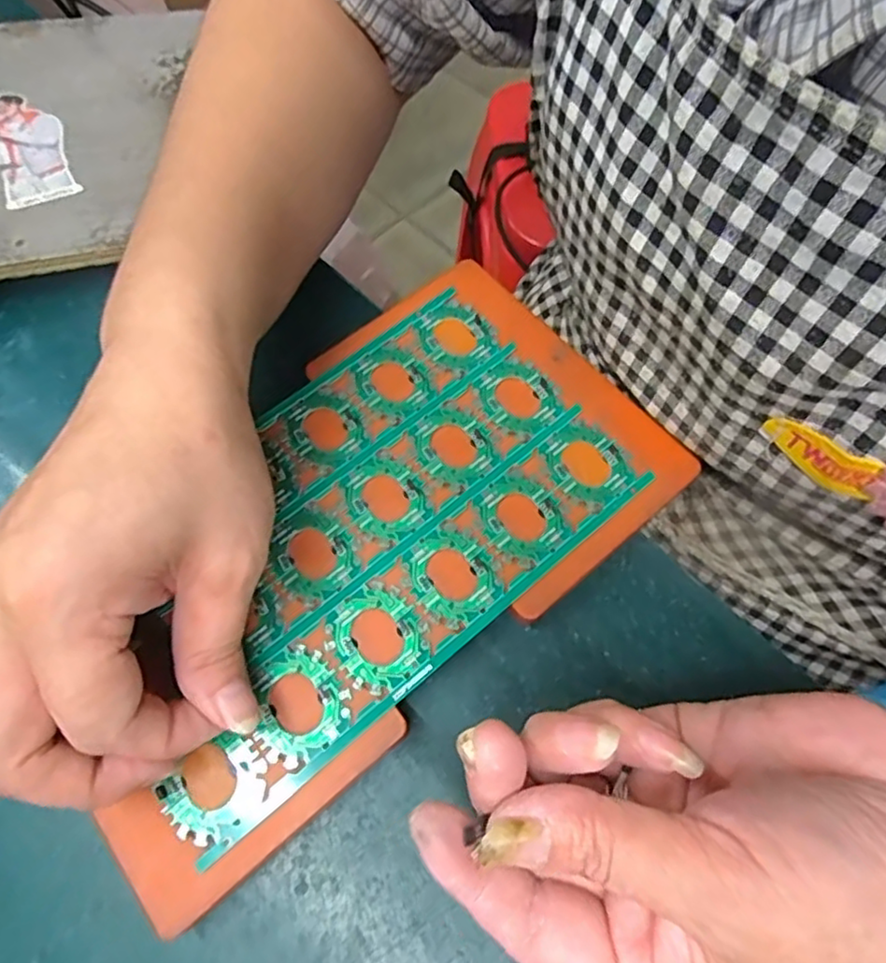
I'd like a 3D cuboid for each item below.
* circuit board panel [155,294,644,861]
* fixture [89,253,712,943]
[{"bbox_3d":[-0.034,0.017,0.237,0.194,0.005,0.119,-38,72,-13],"label":"circuit board panel"},{"bbox_3d":[-0.033,0.019,0.242,0.233,0.016,0.135,-38,72,-13],"label":"fixture"}]

